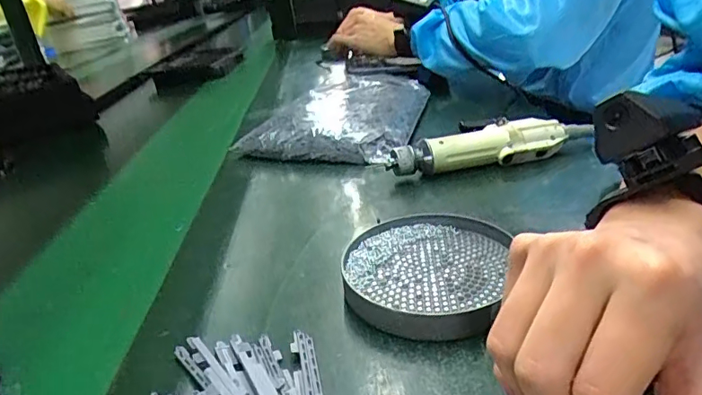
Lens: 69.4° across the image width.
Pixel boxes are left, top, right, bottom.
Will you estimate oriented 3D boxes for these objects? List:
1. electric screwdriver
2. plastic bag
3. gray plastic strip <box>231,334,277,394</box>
[{"bbox_3d":[0.137,-0.054,0.503,0.205,0.037,0.046,-10,24,-5],"label":"electric screwdriver"},{"bbox_3d":[0.003,-0.107,0.623,0.174,0.040,0.282,4,26,24],"label":"plastic bag"},{"bbox_3d":[-0.044,0.095,0.254,0.009,0.004,0.090,-19,26,-24],"label":"gray plastic strip"}]

